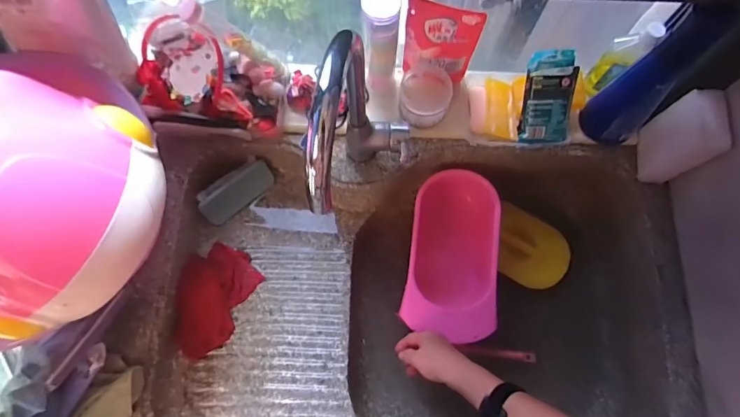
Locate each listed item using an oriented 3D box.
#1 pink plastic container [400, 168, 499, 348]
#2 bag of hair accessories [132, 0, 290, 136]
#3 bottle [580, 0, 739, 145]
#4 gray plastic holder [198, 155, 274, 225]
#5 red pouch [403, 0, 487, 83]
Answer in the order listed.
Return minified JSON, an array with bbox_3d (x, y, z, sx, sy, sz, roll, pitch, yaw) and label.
[{"bbox_3d":[0.146,0.092,0.761,0.151,0.104,0.269,9,73,2],"label":"pink plastic container"},{"bbox_3d":[-0.250,-0.222,0.636,0.221,0.157,0.134,10,73,2],"label":"bag of hair accessories"},{"bbox_3d":[0.398,-0.181,0.597,0.074,0.239,0.082,-39,77,-12],"label":"bottle"},{"bbox_3d":[-0.241,-0.032,0.764,0.031,0.065,0.136,24,66,42],"label":"gray plastic holder"},{"bbox_3d":[0.106,-0.253,0.655,0.109,0.139,0.023,16,73,4],"label":"red pouch"}]

